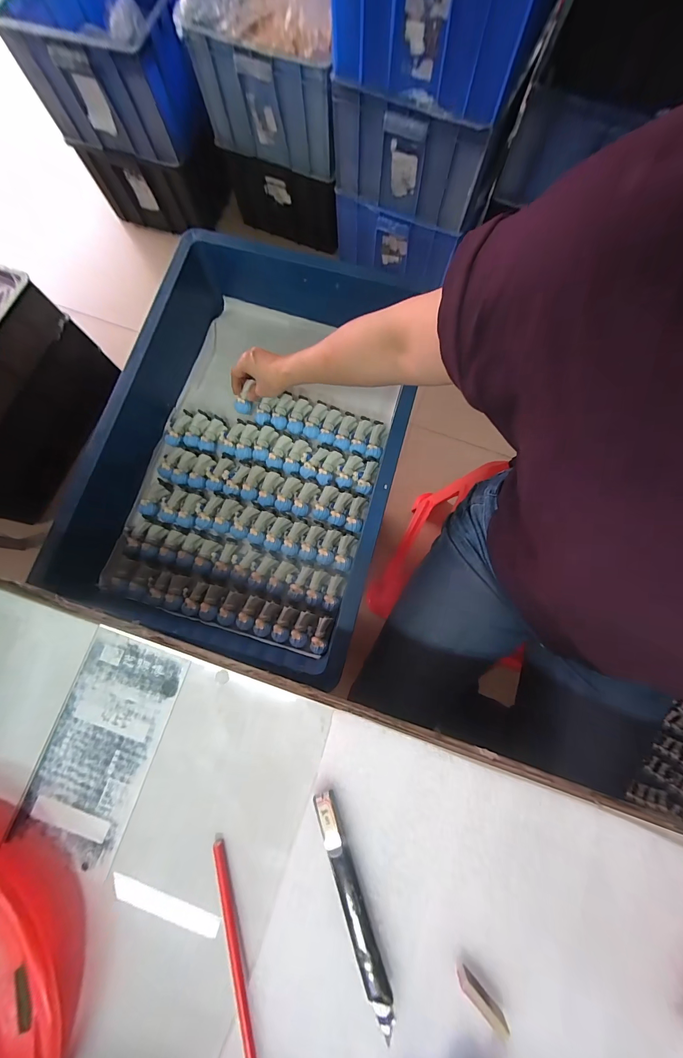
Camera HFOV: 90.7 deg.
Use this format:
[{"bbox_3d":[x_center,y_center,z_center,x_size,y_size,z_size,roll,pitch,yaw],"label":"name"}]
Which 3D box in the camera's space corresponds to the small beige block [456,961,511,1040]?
[{"bbox_3d":[0.089,0.297,0.211,0.008,0.013,0.036,-43,82,-7],"label":"small beige block"}]

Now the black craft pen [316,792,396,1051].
[{"bbox_3d":[0.009,0.249,0.221,0.015,0.007,0.134,-18,80,-3],"label":"black craft pen"}]

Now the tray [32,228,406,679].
[{"bbox_3d":[-0.170,-0.140,0.537,0.453,0.156,0.557,14,80,3],"label":"tray"}]

